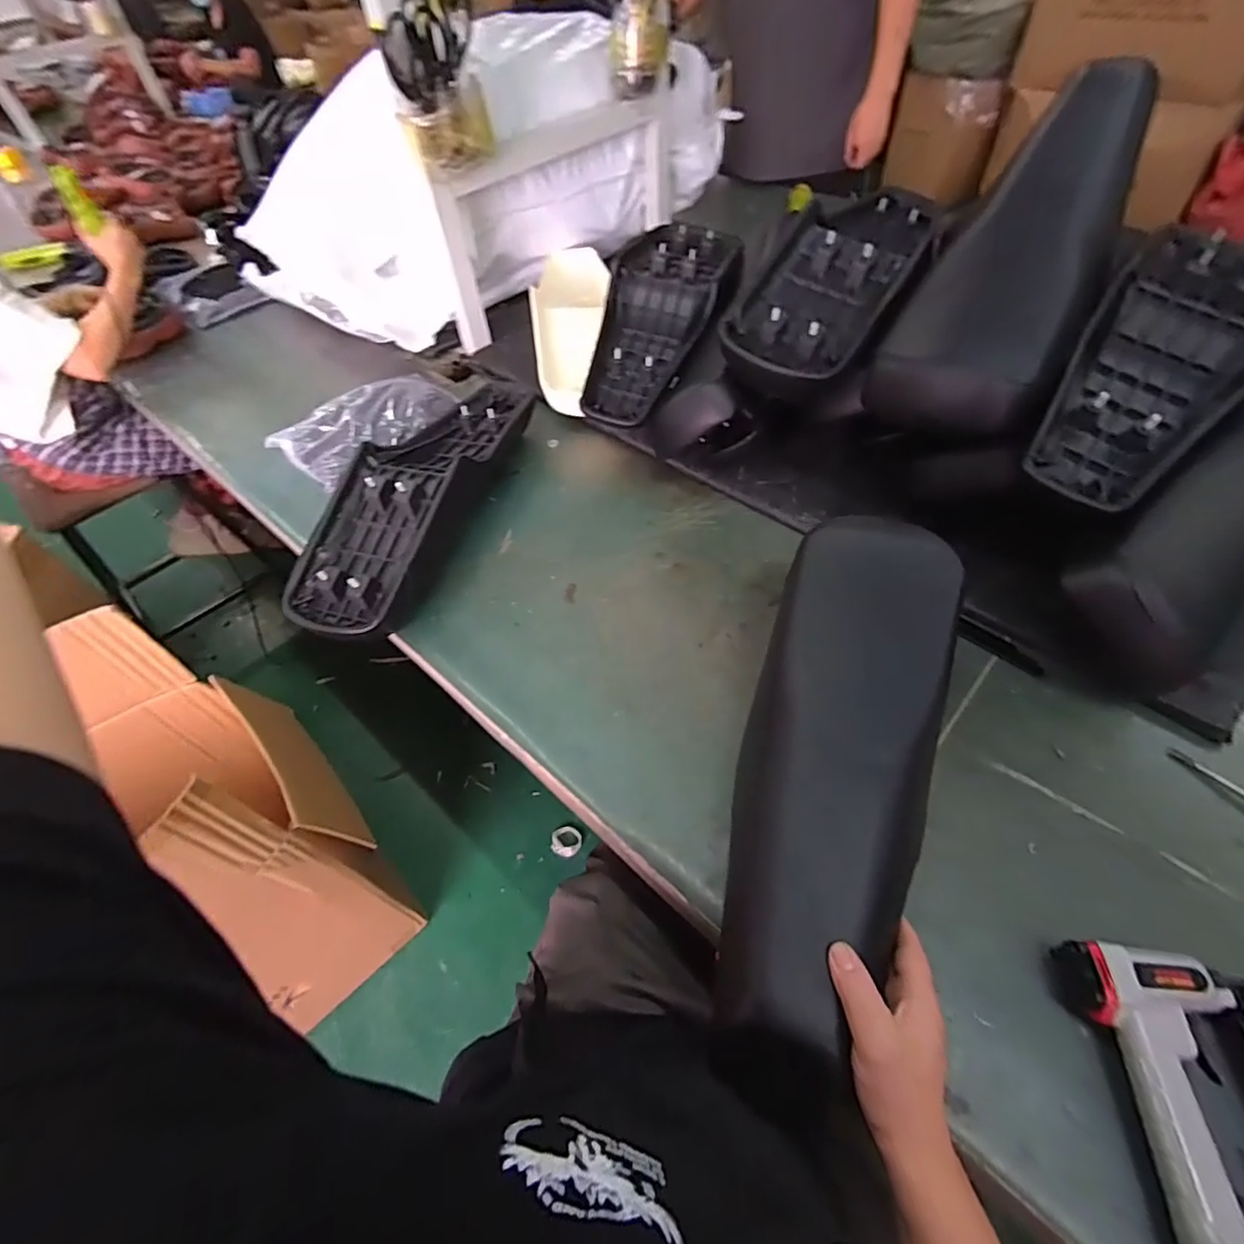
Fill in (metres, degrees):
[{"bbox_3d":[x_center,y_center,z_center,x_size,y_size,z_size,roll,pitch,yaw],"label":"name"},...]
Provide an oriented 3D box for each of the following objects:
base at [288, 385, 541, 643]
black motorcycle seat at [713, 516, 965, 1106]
[{"bbox_3d":[-0.292,-0.203,0.887,0.177,0.112,0.526,13,54,15],"label":"base"},{"bbox_3d":[0.190,0.122,0.527,0.160,0.085,0.473,15,67,16],"label":"black motorcycle seat"}]

